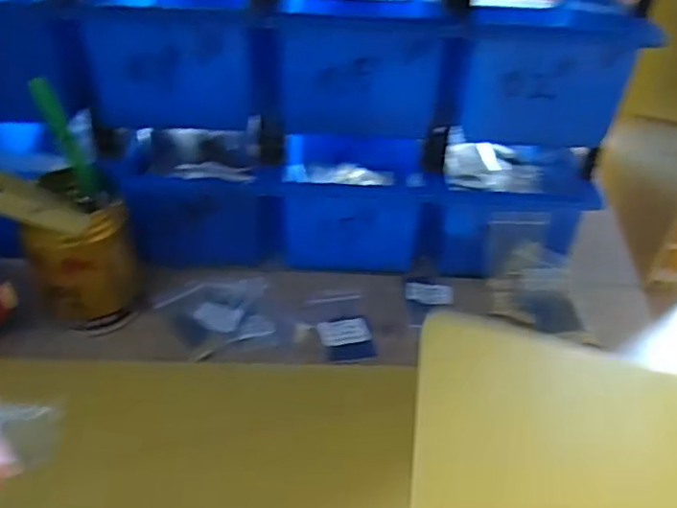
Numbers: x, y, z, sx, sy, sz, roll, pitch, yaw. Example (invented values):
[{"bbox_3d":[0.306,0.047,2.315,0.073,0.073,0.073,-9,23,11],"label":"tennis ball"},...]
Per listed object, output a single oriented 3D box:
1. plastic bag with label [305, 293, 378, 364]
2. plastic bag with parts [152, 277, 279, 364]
[{"bbox_3d":[0.004,0.048,0.418,0.036,0.004,0.059,-5,40,-14],"label":"plastic bag with label"},{"bbox_3d":[-0.081,0.043,0.417,0.072,0.006,0.066,-8,41,-18],"label":"plastic bag with parts"}]

